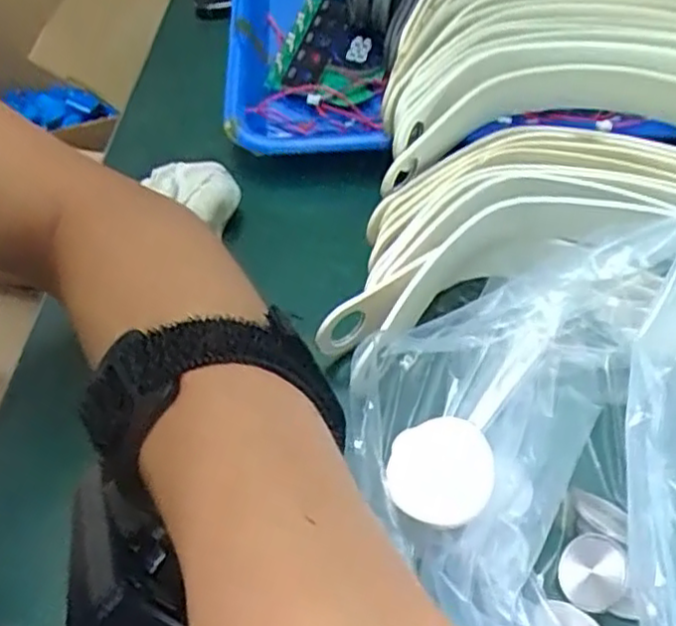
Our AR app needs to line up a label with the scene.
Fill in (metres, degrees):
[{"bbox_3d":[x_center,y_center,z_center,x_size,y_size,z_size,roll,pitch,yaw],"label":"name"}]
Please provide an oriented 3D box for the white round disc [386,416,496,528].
[{"bbox_3d":[0.035,0.053,0.240,0.038,0.009,0.034,8,76,37],"label":"white round disc"}]

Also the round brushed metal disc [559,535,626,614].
[{"bbox_3d":[0.087,0.089,0.245,0.021,0.011,0.023,-1,49,1],"label":"round brushed metal disc"}]

